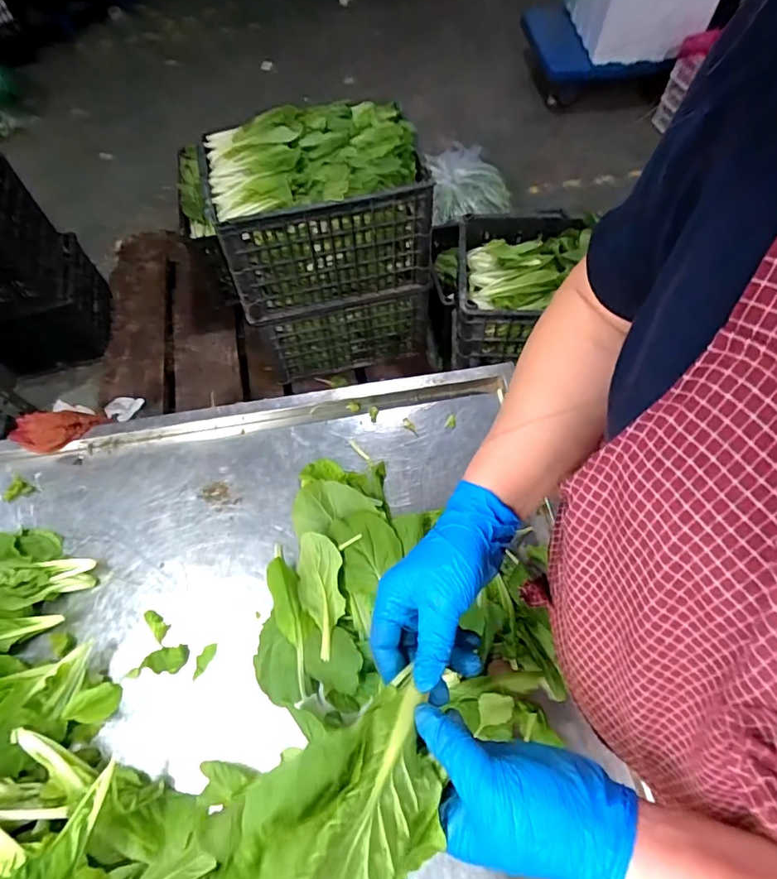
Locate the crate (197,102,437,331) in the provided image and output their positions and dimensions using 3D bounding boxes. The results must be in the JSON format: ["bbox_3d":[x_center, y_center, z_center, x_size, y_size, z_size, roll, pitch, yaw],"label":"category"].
[{"bbox_3d":[-0.163,-0.549,1.158,0.438,0.302,0.300,-14,61,-5],"label":"crate"}]

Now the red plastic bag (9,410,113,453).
[{"bbox_3d":[-0.404,-0.014,0.607,0.108,0.042,0.032,-16,61,-22],"label":"red plastic bag"}]

